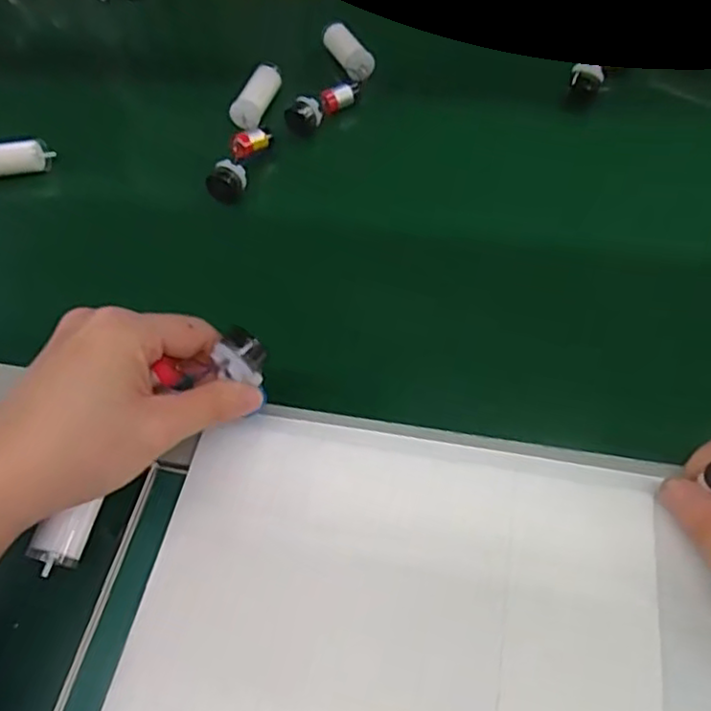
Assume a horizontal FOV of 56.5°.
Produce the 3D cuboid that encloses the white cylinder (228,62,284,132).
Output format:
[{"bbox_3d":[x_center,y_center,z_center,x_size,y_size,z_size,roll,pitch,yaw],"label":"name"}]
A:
[{"bbox_3d":[-0.071,-0.185,0.471,0.019,0.016,0.057,17,54,11],"label":"white cylinder"}]

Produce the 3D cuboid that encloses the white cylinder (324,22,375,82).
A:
[{"bbox_3d":[-0.005,-0.228,0.493,0.020,0.015,0.055,-21,56,-16],"label":"white cylinder"}]

